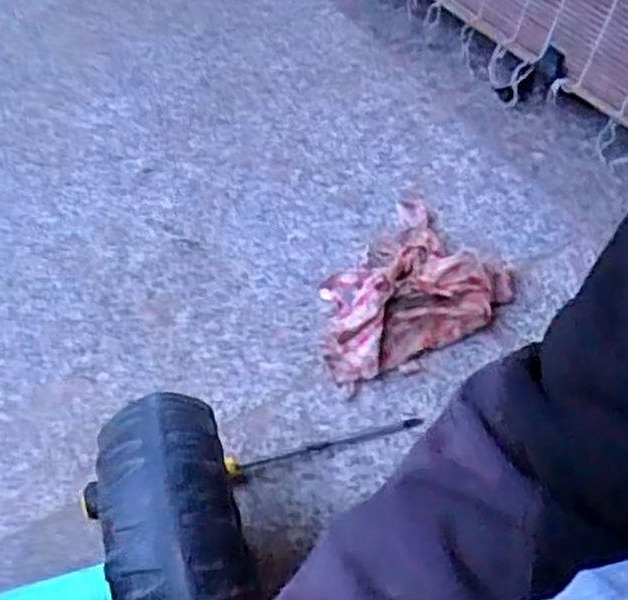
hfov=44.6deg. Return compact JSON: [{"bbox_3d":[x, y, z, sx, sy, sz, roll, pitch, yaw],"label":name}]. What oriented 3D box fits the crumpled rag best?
[{"bbox_3d":[0.069,-0.014,0.641,0.177,0.055,0.137,-34,62,-22],"label":"crumpled rag"}]

